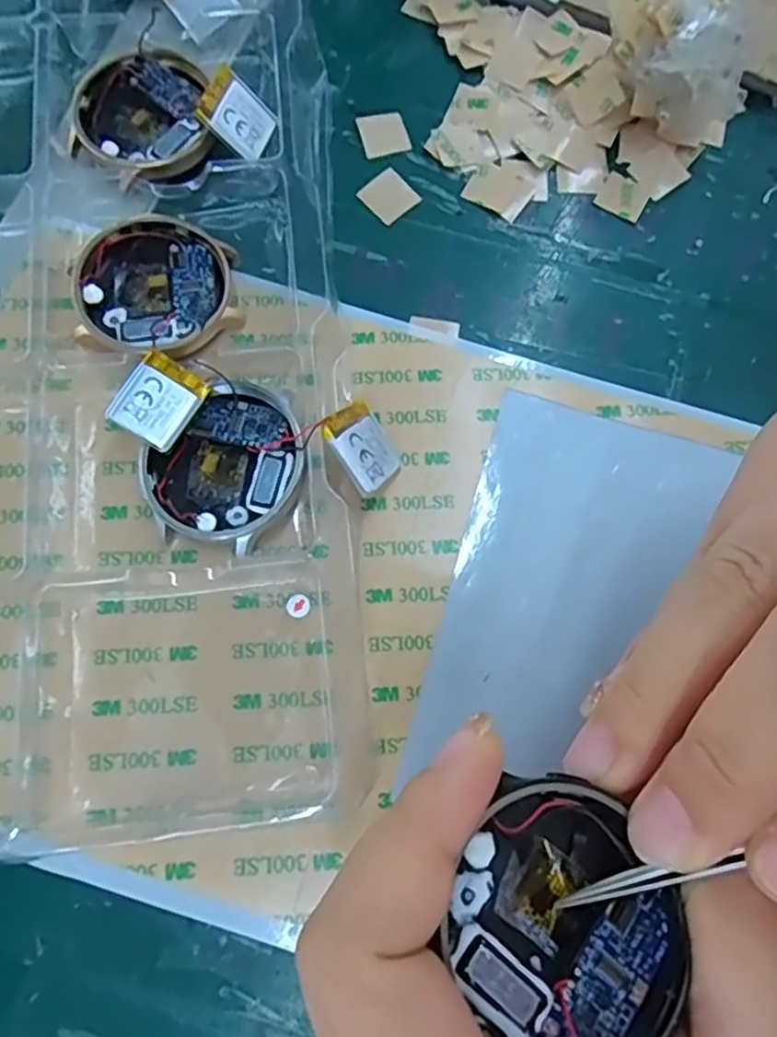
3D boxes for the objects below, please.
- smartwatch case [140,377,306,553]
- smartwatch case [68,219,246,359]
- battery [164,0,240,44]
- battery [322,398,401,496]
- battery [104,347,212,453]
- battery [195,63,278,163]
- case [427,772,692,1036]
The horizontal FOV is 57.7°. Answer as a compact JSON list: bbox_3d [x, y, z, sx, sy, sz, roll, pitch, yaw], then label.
[{"bbox_3d":[-0.044,-0.013,0.192,0.040,0.013,0.044,43,77,10],"label":"smartwatch case"},{"bbox_3d":[-0.068,-0.067,0.207,0.046,0.009,0.041,5,74,0],"label":"smartwatch case"},{"bbox_3d":[-0.063,-0.173,0.236,0.019,0.004,0.022,-39,87,6],"label":"battery"},{"bbox_3d":[-0.007,-0.020,0.191,0.023,0.004,0.019,54,48,-9],"label":"battery"},{"bbox_3d":[-0.061,-0.032,0.188,0.019,0.004,0.022,33,80,-3],"label":"battery"},{"bbox_3d":[-0.045,-0.123,0.214,0.022,0.004,0.019,32,75,-36],"label":"battery"},{"bbox_3d":[0.031,0.068,0.118,0.038,0.014,0.040,30,76,7],"label":"case"}]

